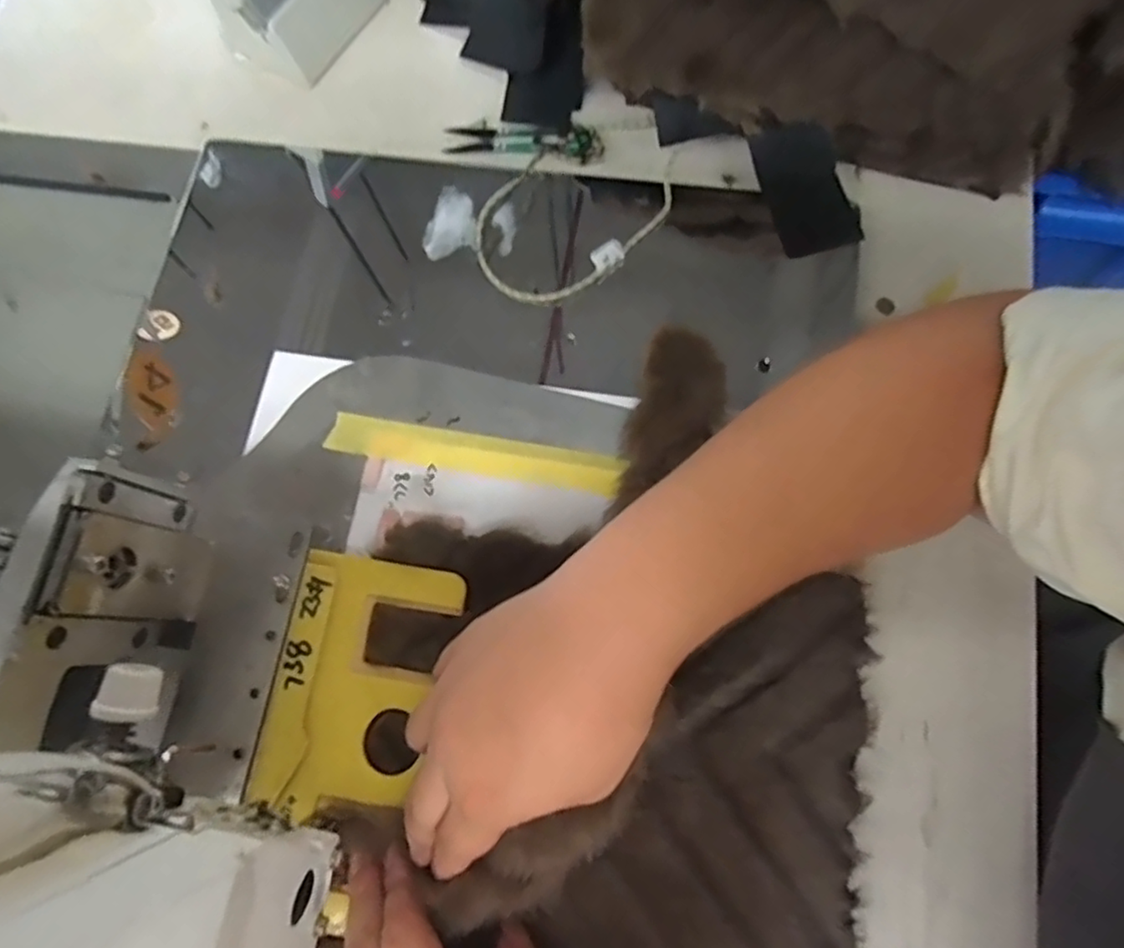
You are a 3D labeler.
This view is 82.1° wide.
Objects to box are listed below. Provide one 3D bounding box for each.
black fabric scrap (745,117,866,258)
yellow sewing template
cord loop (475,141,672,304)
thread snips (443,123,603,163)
[{"bbox_3d":[0.159,-0.184,0.413,0.050,0.028,0.082,-18,88,3],"label":"black fabric scrap"},{"bbox_3d":[-0.109,0.113,0.348,0.087,0.006,0.133,9,76,2],"label":"yellow sewing template"},{"bbox_3d":[0.003,-0.164,0.425,0.102,0.025,0.119,31,78,12],"label":"cord loop"},{"bbox_3d":[-0.028,-0.243,0.464,0.113,0.011,0.029,7,74,6],"label":"thread snips"}]

